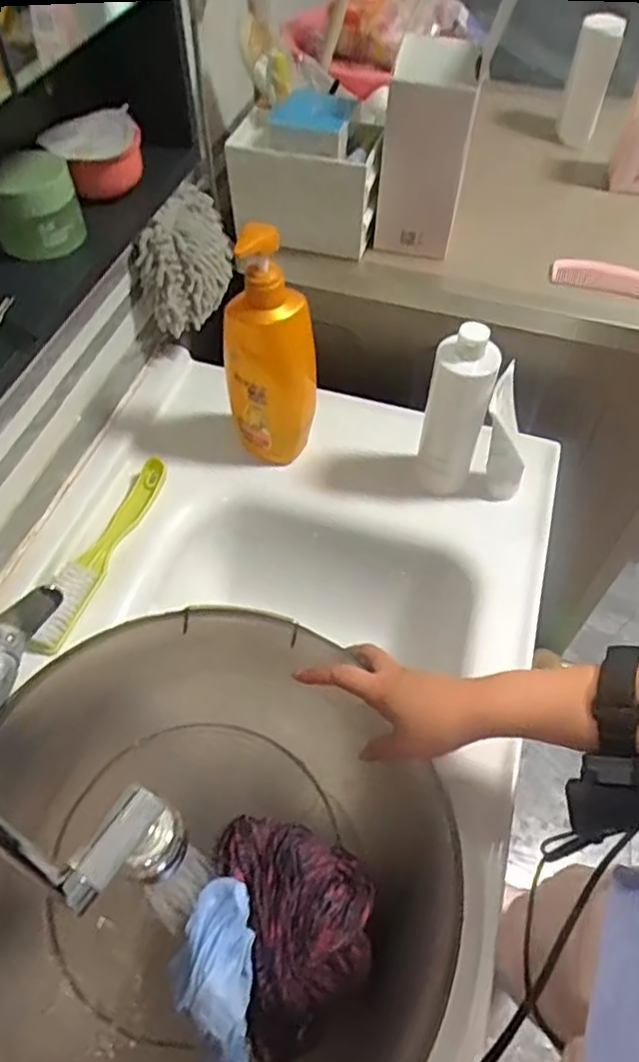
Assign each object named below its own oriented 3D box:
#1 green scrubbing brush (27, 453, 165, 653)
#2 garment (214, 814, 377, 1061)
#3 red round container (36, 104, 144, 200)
[{"bbox_3d":[-0.221,0.020,0.673,0.035,0.040,0.229,19,55,12],"label":"green scrubbing brush"},{"bbox_3d":[-0.014,0.310,0.539,0.117,0.060,0.167,-13,55,-11],"label":"garment"},{"bbox_3d":[-0.176,-0.299,0.524,0.065,0.041,0.075,-29,59,-21],"label":"red round container"}]

